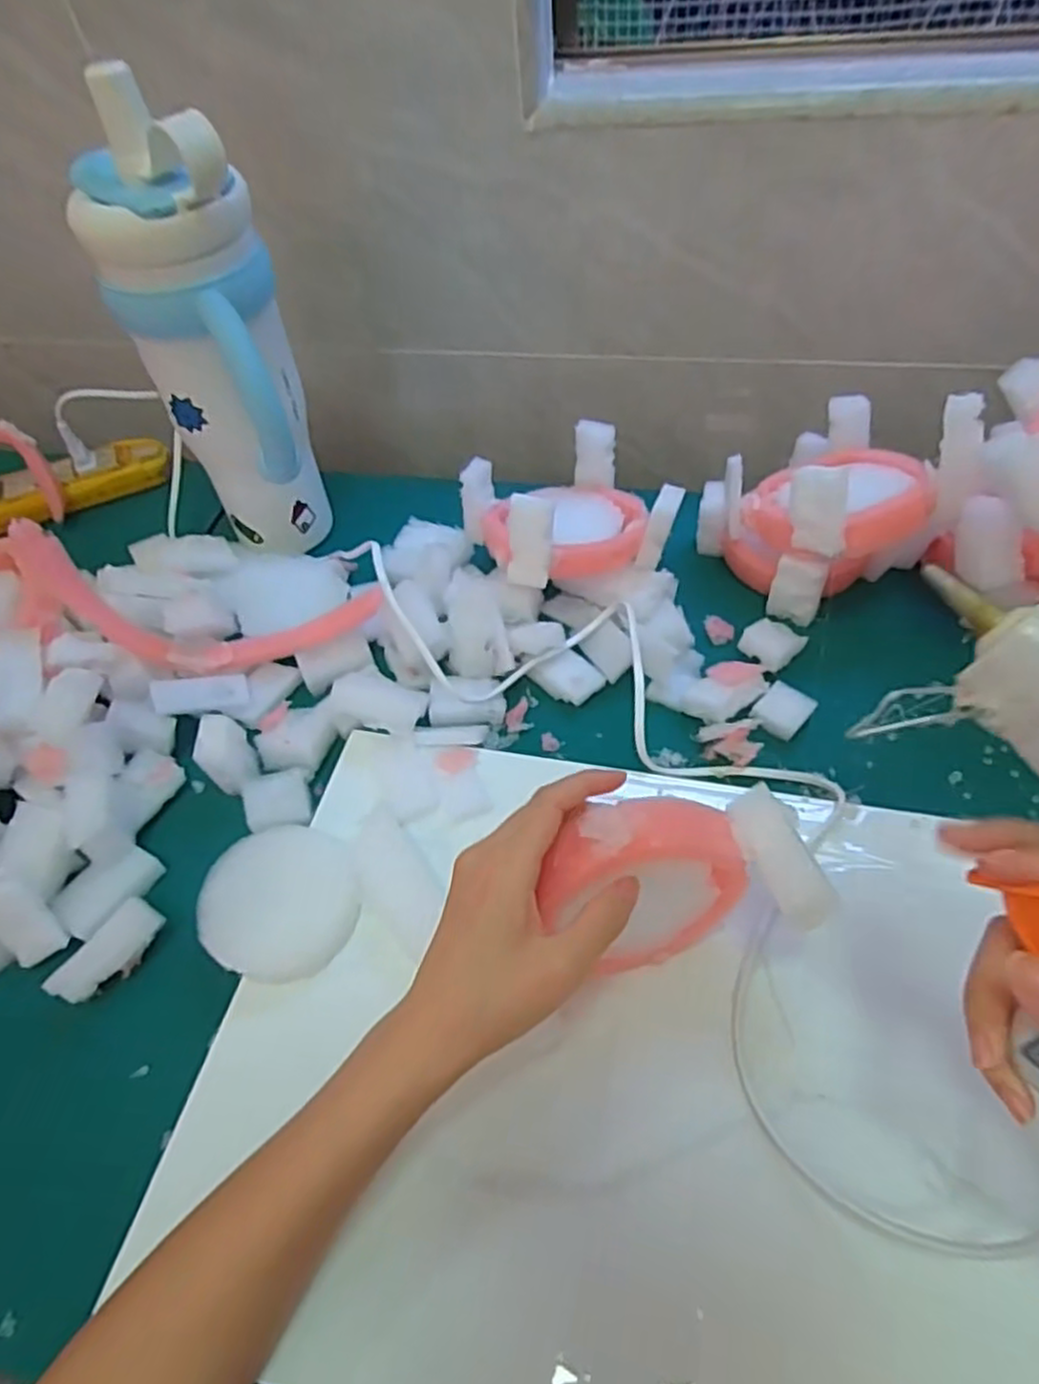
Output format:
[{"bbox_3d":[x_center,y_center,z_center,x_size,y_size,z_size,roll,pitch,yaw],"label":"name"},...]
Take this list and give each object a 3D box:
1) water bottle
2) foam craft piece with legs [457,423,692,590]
[{"bbox_3d":[-0.185,-0.198,0.486,0.095,0.272,0.114,-23,53,-13],"label":"water bottle"},{"bbox_3d":[0.032,-0.128,0.517,0.124,0.056,0.105,-20,52,-10],"label":"foam craft piece with legs"}]

